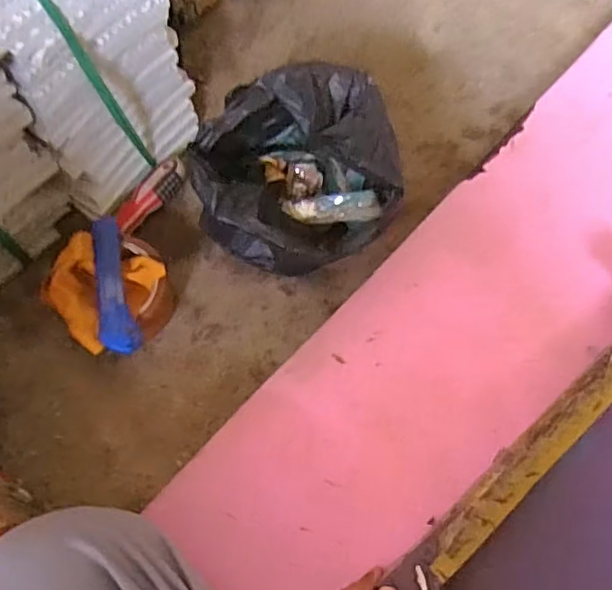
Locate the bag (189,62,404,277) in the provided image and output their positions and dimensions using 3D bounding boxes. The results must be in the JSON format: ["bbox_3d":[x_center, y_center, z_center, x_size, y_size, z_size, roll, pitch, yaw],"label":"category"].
[{"bbox_3d":[-0.007,-0.102,0.559,0.165,0.145,0.135,-4,69,-3],"label":"bag"}]

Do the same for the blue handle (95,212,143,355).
[{"bbox_3d":[-0.172,-0.011,0.538,0.030,0.015,0.132,-15,70,-7],"label":"blue handle"}]

